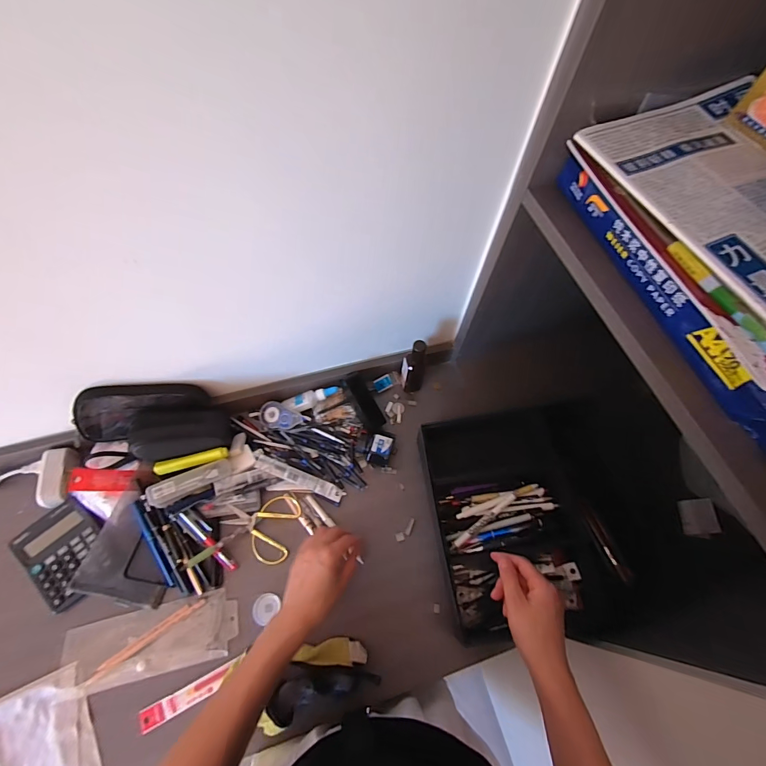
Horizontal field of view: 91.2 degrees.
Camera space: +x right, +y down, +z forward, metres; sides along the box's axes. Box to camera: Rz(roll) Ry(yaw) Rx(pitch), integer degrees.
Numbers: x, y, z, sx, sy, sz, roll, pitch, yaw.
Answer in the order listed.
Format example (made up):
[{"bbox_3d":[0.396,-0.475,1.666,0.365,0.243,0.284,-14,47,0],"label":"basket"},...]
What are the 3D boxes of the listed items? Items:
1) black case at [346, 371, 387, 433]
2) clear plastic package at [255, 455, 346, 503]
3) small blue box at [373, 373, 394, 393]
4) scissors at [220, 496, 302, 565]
[{"bbox_3d":[-0.032,0.034,0.681,0.034,0.019,0.108,-27,96,-15],"label":"black case"},{"bbox_3d":[-0.138,0.160,0.628,0.154,0.005,0.023,24,67,-1],"label":"clear plastic package"},{"bbox_3d":[0.001,0.000,0.717,0.034,0.013,0.021,-24,66,-14],"label":"small blue box"},{"bbox_3d":[-0.197,0.222,0.596,0.113,0.020,0.101,16,63,5],"label":"scissors"}]

